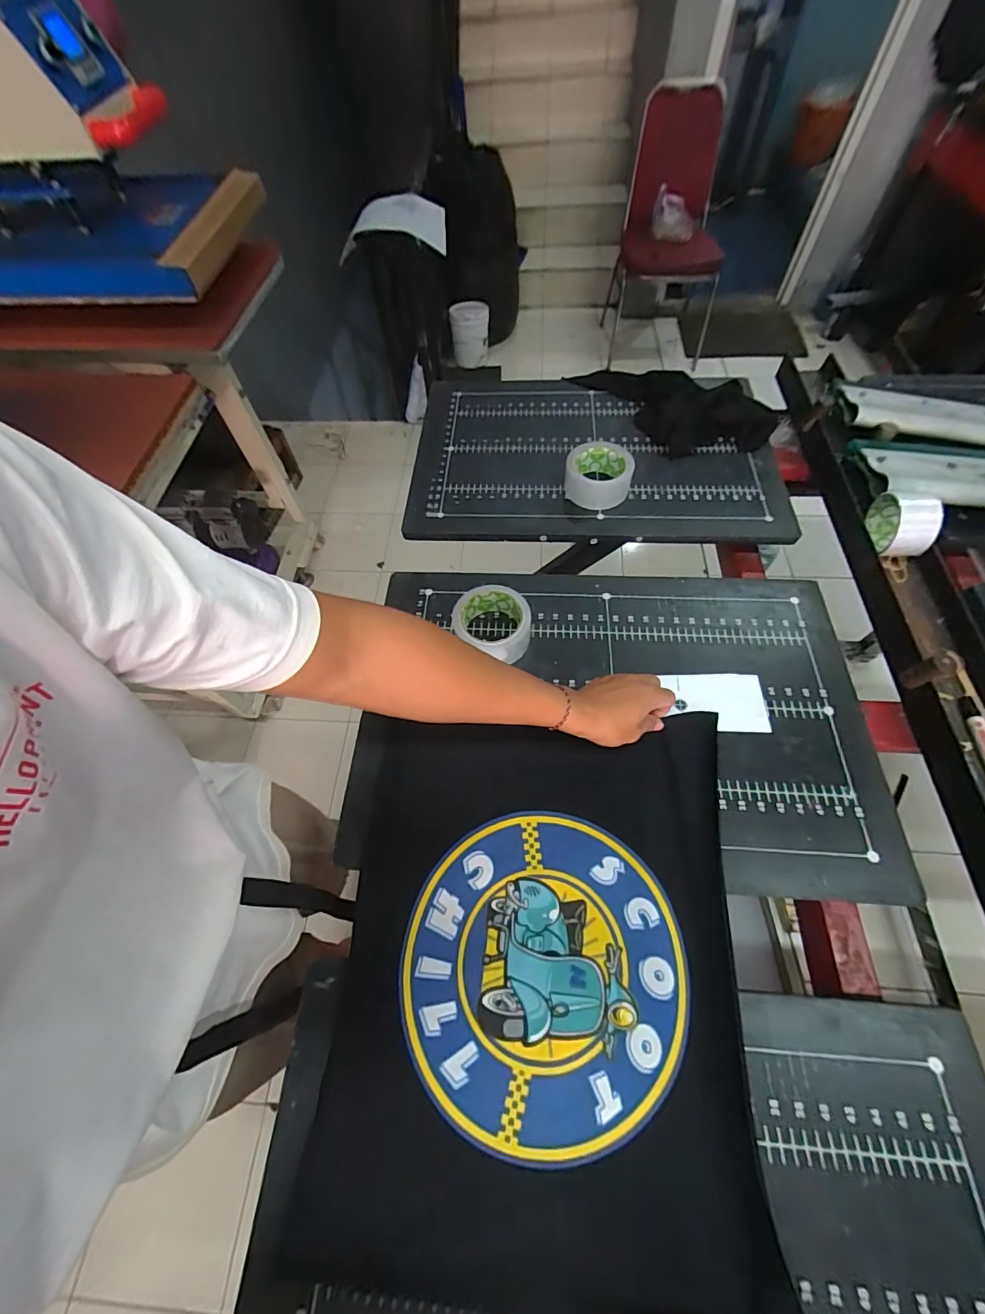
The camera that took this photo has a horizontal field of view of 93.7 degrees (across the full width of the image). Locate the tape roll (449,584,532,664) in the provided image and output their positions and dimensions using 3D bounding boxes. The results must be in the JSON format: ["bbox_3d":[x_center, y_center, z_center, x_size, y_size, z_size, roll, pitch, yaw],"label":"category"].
[{"bbox_3d":[0.002,-0.044,0.601,0.096,0.050,0.098,-1,61,3],"label":"tape roll"}]

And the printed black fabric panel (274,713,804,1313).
[{"bbox_3d":[0.043,0.278,0.442,0.371,0.045,0.450,2,61,5],"label":"printed black fabric panel"}]

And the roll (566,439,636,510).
[{"bbox_3d":[0.163,-0.286,0.723,0.098,0.051,0.099,2,61,5],"label":"roll"}]

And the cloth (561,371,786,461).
[{"bbox_3d":[0.290,-0.435,0.800,0.369,0.060,0.142,27,66,17],"label":"cloth"}]

